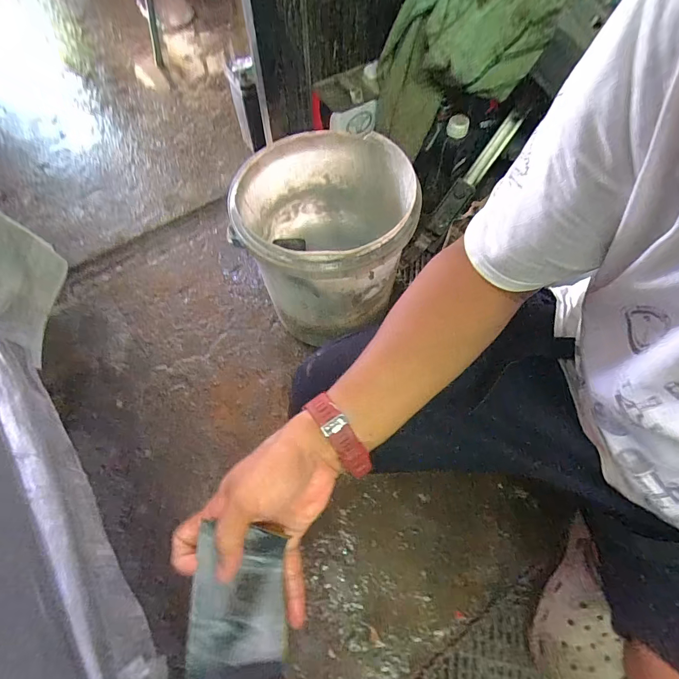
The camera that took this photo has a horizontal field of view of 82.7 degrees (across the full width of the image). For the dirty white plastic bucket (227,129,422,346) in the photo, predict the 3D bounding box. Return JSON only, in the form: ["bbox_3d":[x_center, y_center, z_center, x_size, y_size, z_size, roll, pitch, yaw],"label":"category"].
[{"bbox_3d":[-0.022,-0.173,0.689,0.283,0.263,0.275,0,62,0],"label":"dirty white plastic bucket"}]

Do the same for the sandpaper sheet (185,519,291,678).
[{"bbox_3d":[-0.073,0.198,0.292,0.072,0.017,0.101,8,65,-21],"label":"sandpaper sheet"}]

